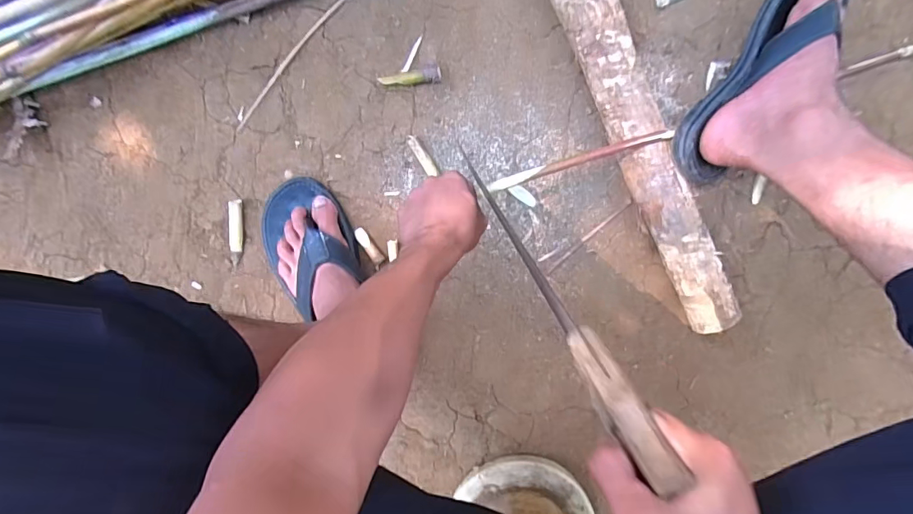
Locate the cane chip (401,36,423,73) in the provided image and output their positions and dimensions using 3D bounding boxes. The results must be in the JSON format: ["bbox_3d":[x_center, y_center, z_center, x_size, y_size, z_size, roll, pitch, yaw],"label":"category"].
[{"bbox_3d":[-0.056,-0.257,0.614,0.009,0.004,0.050,25,93,0],"label":"cane chip"}]

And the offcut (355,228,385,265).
[{"bbox_3d":[-0.113,-0.014,0.623,0.014,0.007,0.057,-38,79,3],"label":"offcut"}]

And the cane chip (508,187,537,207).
[{"bbox_3d":[0.085,-0.078,0.614,0.039,0.004,0.014,33,100,-8],"label":"cane chip"}]

